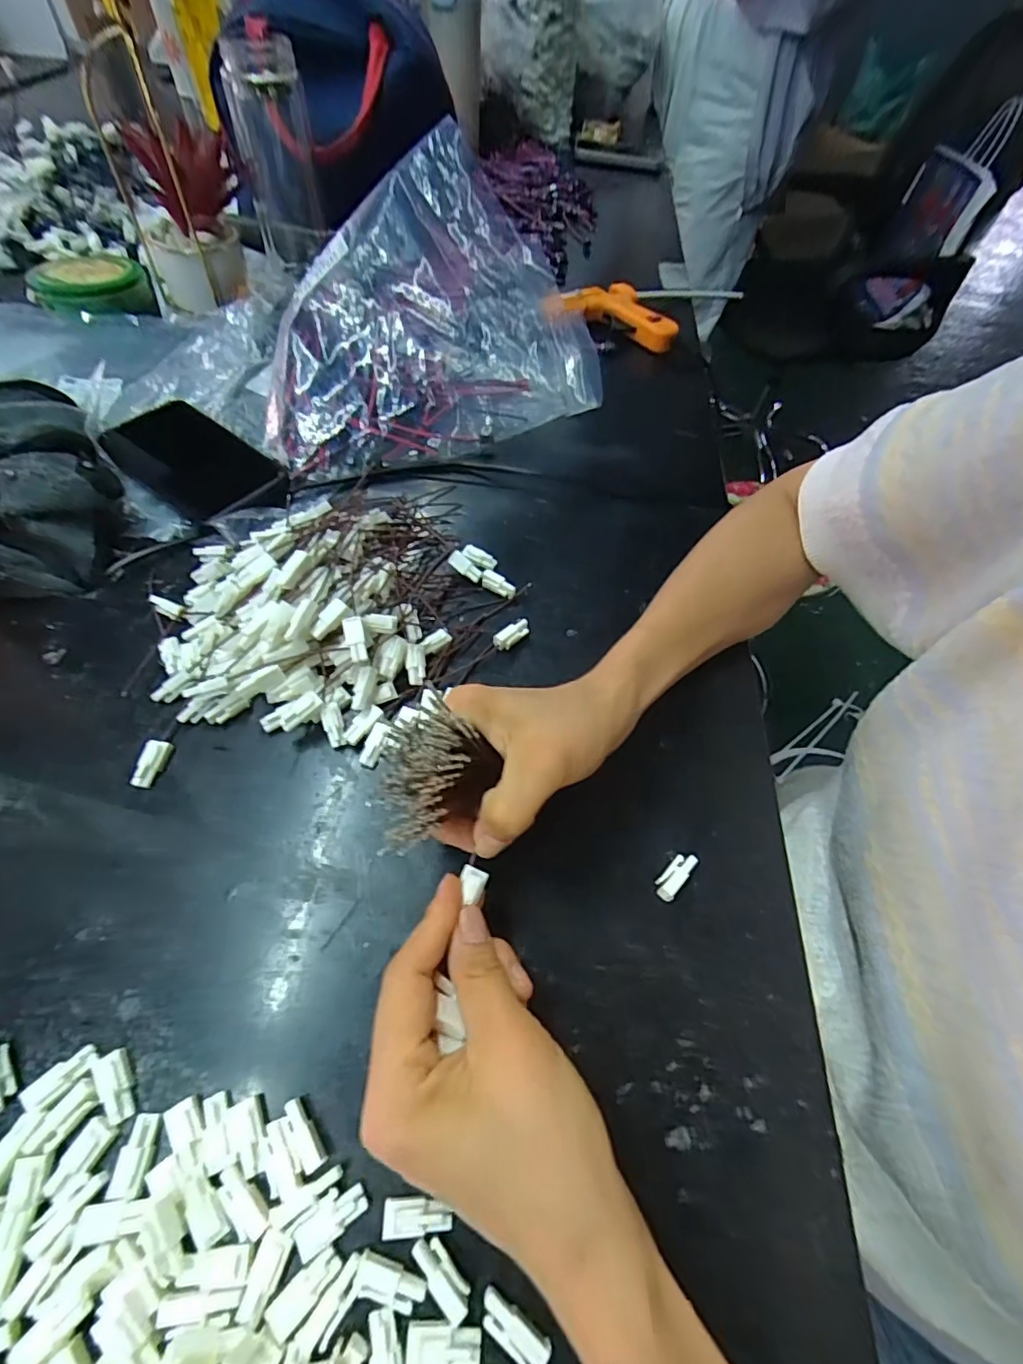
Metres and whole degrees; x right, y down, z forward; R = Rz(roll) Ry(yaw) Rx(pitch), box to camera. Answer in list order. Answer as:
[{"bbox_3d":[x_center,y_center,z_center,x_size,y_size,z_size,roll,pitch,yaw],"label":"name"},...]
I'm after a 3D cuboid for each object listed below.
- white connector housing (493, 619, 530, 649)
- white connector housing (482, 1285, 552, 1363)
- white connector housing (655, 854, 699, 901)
[{"bbox_3d":[0.001,-0.030,0.354,0.026,0.011,0.010,-37,67,-24],"label":"white connector housing"},{"bbox_3d":[0.001,0.221,0.185,0.025,0.005,0.011,31,61,15],"label":"white connector housing"},{"bbox_3d":[0.083,0.098,0.276,0.010,0.010,0.026,38,63,19],"label":"white connector housing"}]

